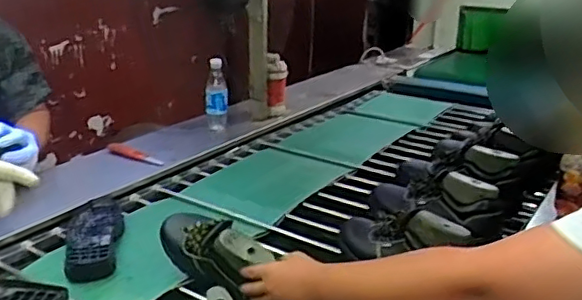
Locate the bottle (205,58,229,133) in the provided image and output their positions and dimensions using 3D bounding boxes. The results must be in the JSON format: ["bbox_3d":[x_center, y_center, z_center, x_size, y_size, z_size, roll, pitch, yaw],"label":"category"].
[{"bbox_3d":[-0.218,-0.154,1.784,0.067,0.217,0.071,-1,20,-8],"label":"bottle"}]

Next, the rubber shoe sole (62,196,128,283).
[{"bbox_3d":[-0.390,0.166,1.215,0.113,0.035,0.289,-5,20,-18],"label":"rubber shoe sole"}]

